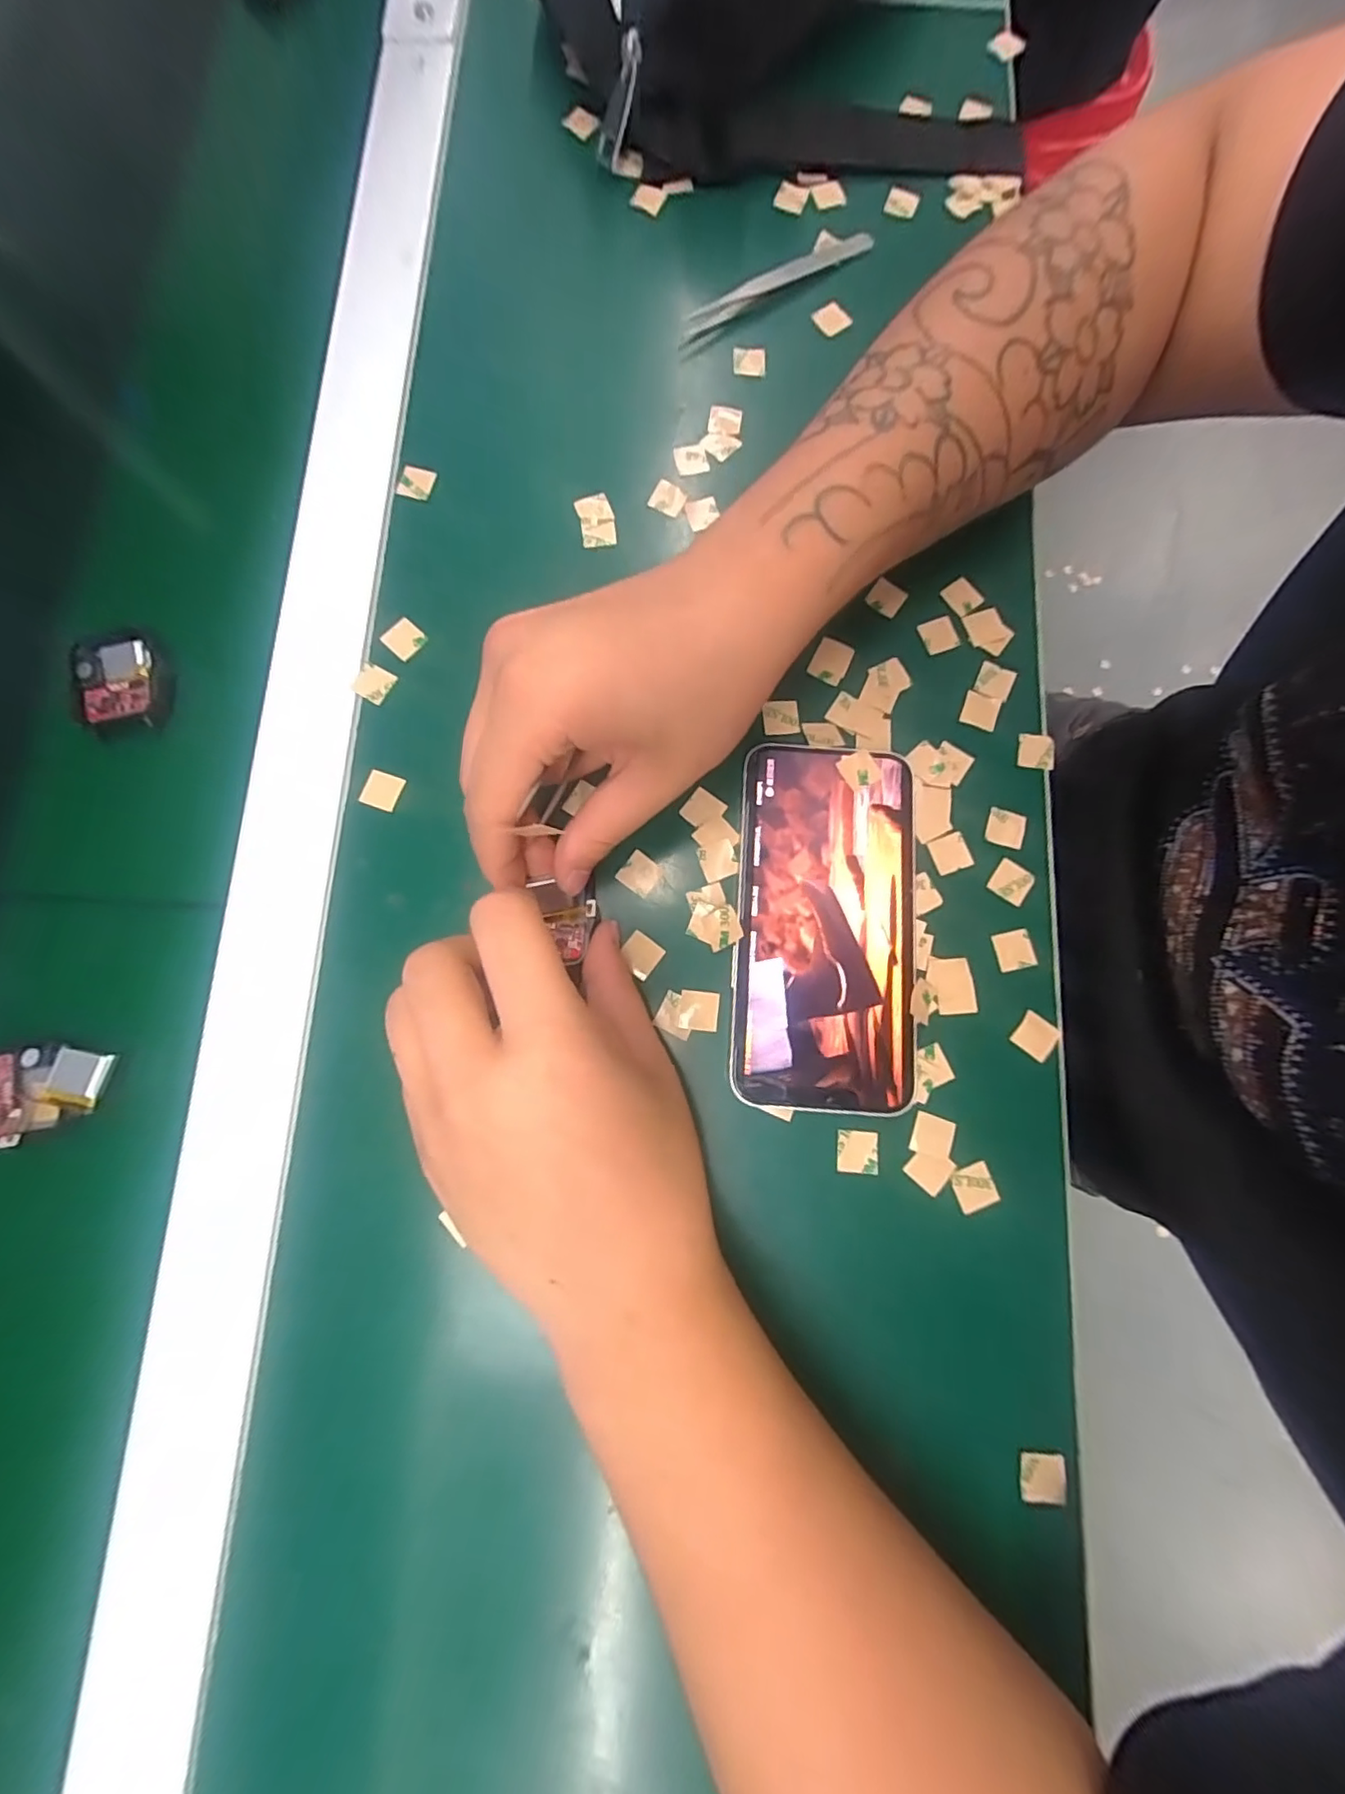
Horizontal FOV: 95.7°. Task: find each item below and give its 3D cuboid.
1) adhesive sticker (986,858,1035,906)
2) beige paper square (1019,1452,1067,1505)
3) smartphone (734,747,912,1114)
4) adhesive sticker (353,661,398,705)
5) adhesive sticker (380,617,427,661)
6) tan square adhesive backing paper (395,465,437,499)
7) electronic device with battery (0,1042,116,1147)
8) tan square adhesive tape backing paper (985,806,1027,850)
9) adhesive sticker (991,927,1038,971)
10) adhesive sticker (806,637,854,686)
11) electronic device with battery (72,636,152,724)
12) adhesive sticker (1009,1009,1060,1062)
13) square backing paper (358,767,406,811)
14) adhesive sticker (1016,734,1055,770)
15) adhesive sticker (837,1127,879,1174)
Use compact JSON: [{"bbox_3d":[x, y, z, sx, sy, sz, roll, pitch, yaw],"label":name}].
[{"bbox_3d":[0.141,-0.006,0.254,0.016,0.004,0.015,33,84,7],"label":"adhesive sticker"},{"bbox_3d":[0.132,0.207,0.217,0.016,0.004,0.016,8,80,1],"label":"beige paper square"},{"bbox_3d":[0.061,0.009,0.245,0.069,0.010,0.142,4,80,0],"label":"smartphone"},{"bbox_3d":[-0.130,-0.093,0.264,0.016,0.004,0.015,28,78,-3],"label":"adhesive sticker"},{"bbox_3d":[-0.118,-0.114,0.268,0.016,0.004,0.015,40,85,-1],"label":"adhesive sticker"},{"bbox_3d":[-0.119,-0.193,0.284,0.016,0.004,0.015,14,80,2],"label":"tan square adhesive backing paper"},{"bbox_3d":[-0.242,0.073,0.230,0.059,0.011,0.034,-7,80,-2],"label":"electronic device with battery"},{"bbox_3d":[0.141,-0.029,0.258,0.015,0.004,0.016,17,82,7],"label":"tan square adhesive tape backing paper"},{"bbox_3d":[0.140,0.022,0.250,0.016,0.004,0.016,-12,81,-1],"label":"adhesive sticker"},{"bbox_3d":[0.070,-0.104,0.269,0.016,0.004,0.019,26,85,-2],"label":"adhesive sticker"},{"bbox_3d":[-0.241,-0.095,0.263,0.031,0.005,0.039,-18,80,-4],"label":"electronic device with battery"},{"bbox_3d":[0.146,0.056,0.244,0.014,0.004,0.015,36,80,13],"label":"adhesive sticker"},{"bbox_3d":[-0.122,-0.045,0.255,0.015,0.004,0.015,18,80,3],"label":"square backing paper"},{"bbox_3d":[0.158,-0.063,0.264,0.016,0.004,0.015,8,82,5],"label":"adhesive sticker"},{"bbox_3d":[0.072,0.098,0.234,0.016,0.004,0.016,5,80,1],"label":"adhesive sticker"}]

